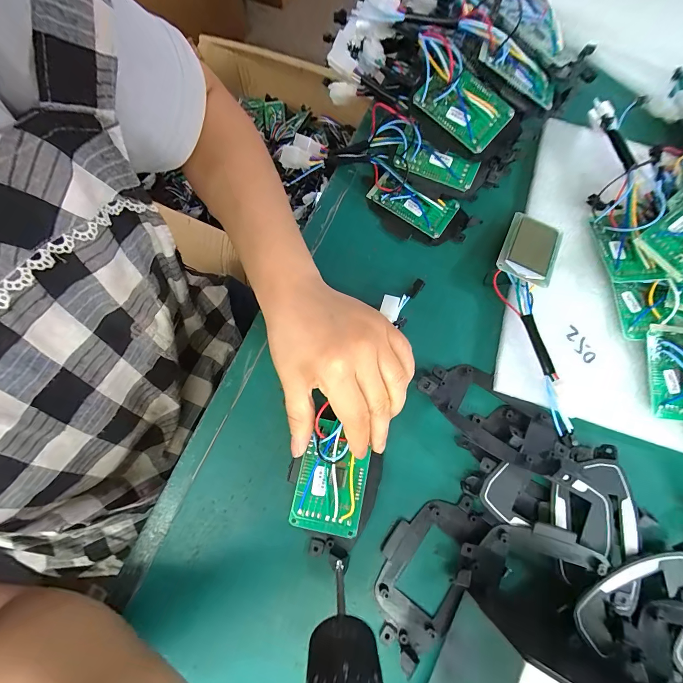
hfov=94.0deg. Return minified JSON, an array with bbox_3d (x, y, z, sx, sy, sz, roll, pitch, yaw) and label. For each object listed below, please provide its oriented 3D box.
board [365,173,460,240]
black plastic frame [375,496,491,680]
[{"bbox_3d":[0.069,-0.137,0.314,0.082,0.011,0.041,32,75,7],"label":"board"},{"bbox_3d":[0.061,0.170,0.236,0.060,0.013,0.115,31,75,7],"label":"black plastic frame"}]

